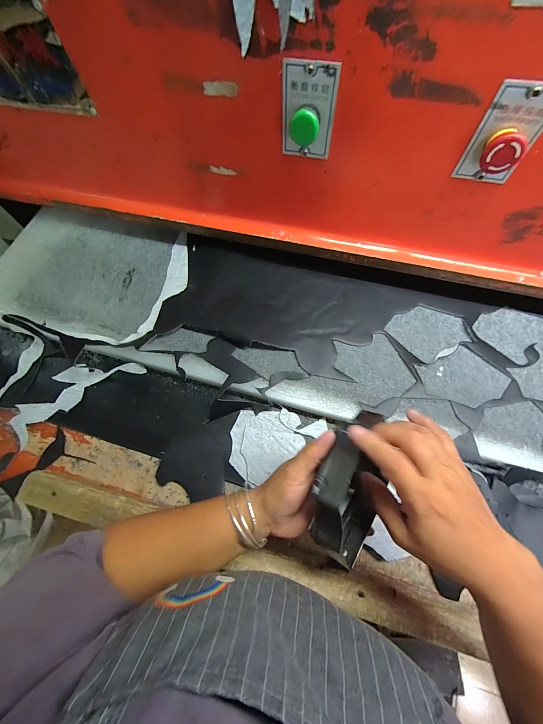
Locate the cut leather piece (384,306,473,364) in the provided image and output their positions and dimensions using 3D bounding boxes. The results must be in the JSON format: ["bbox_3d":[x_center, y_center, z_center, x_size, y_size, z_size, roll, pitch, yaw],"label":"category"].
[{"bbox_3d":[0.272,-0.055,0.475,0.118,0.006,0.095,-29,72,-8],"label":"cut leather piece"}]

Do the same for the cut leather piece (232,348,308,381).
[{"bbox_3d":[-0.006,0.002,0.463,0.118,0.005,0.050,5,71,4],"label":"cut leather piece"}]

